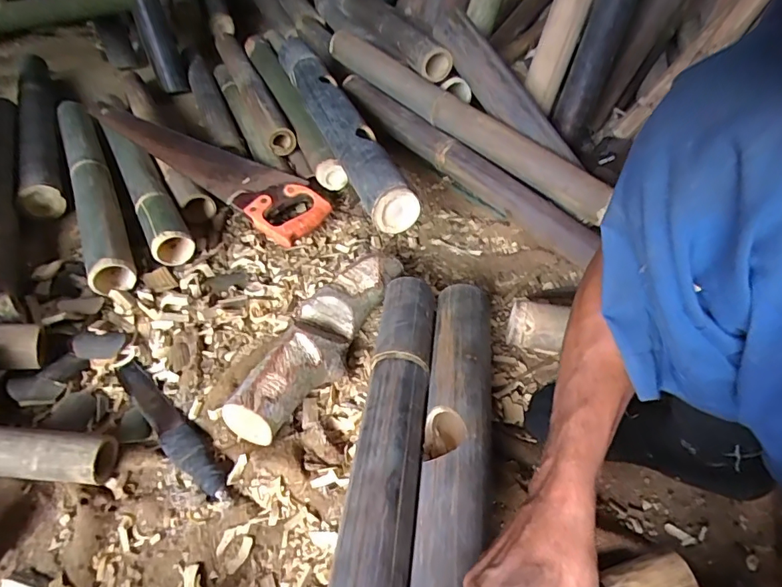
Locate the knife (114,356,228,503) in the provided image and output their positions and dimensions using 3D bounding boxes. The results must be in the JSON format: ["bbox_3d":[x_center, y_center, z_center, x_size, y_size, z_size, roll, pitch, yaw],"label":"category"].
[{"bbox_3d":[-0.271,0.157,0.588,0.247,0.019,0.036,35,52,29],"label":"knife"}]

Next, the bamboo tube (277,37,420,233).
[{"bbox_3d":[-0.118,-0.353,0.950,0.080,0.091,0.692,-15,46,-17],"label":"bamboo tube"}]

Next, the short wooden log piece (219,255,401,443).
[{"bbox_3d":[-0.090,0.055,0.658,0.094,0.058,0.320,19,46,16],"label":"short wooden log piece"}]

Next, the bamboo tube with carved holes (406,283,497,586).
[{"bbox_3d":[0.067,0.179,0.515,0.072,0.063,0.477,7,45,5],"label":"bamboo tube with carved holes"}]

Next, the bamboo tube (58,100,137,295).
[{"bbox_3d":[-0.563,-0.213,0.916,0.067,0.070,0.628,-19,48,-21],"label":"bamboo tube"}]

